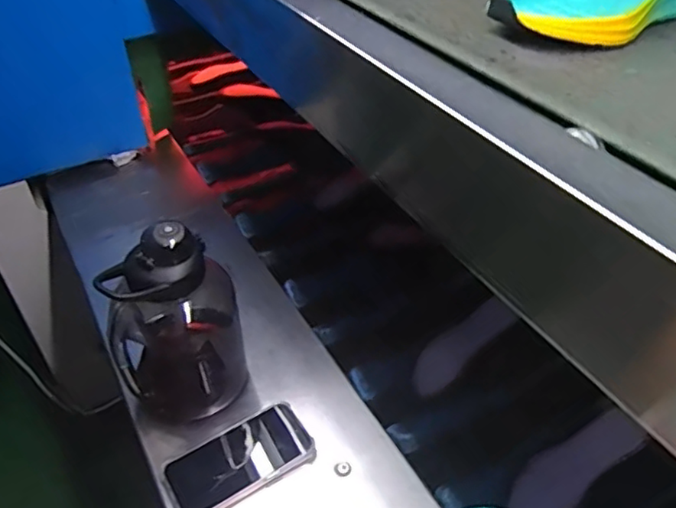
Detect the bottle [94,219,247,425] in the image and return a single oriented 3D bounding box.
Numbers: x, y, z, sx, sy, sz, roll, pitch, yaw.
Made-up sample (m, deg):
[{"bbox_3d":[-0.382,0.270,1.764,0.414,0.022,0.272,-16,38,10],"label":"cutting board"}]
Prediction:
[{"bbox_3d":[-0.175,0.071,0.656,0.124,0.225,0.118,-2,42,-1],"label":"bottle"}]

